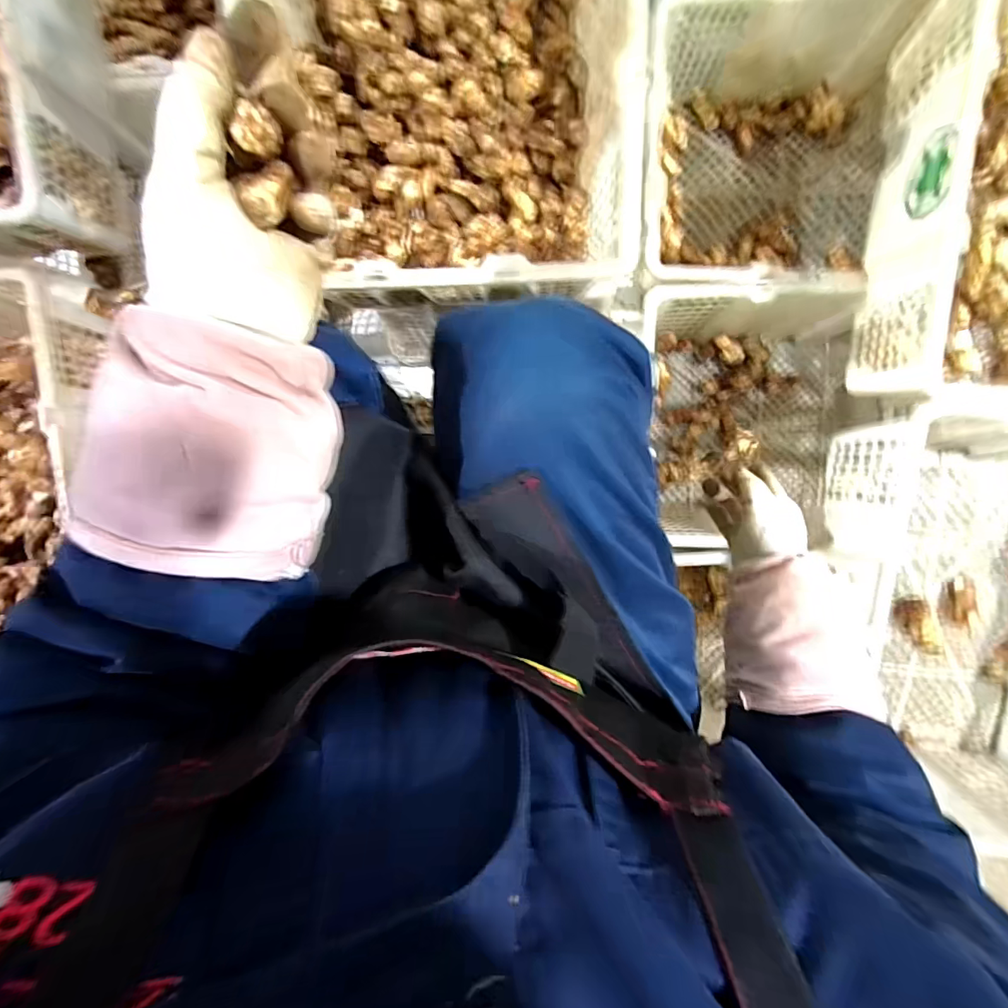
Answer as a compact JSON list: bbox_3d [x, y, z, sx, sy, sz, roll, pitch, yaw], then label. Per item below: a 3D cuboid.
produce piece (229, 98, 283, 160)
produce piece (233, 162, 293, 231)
[{"bbox_3d":[-0.111,-0.168,0.211,0.019,0.013,0.017,-42,93,6],"label":"produce piece"},{"bbox_3d":[-0.113,-0.148,0.222,0.014,0.018,0.029,13,96,1],"label":"produce piece"}]

